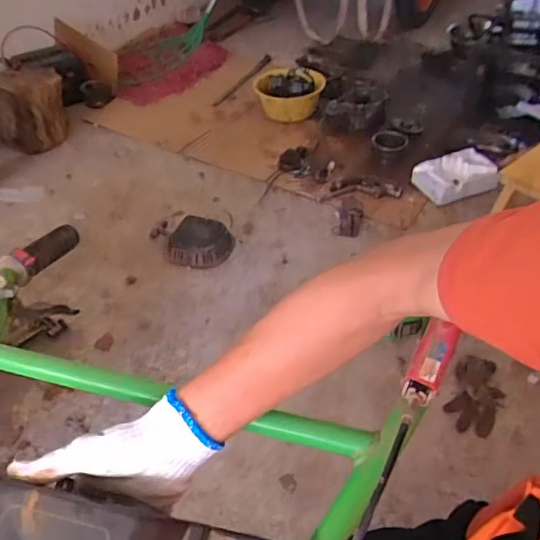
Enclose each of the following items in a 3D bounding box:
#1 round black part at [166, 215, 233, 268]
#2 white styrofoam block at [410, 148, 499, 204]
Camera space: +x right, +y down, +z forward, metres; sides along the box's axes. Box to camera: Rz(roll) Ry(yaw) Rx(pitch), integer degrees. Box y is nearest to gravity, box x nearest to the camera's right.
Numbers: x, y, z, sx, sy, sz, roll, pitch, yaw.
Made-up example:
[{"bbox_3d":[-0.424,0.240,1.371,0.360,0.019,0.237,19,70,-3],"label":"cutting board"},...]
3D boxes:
[{"bbox_3d":[-0.176,-0.077,1.460,0.156,0.055,0.156,-2,43,2],"label":"round black part"},{"bbox_3d":[0.511,-0.265,1.545,0.223,0.060,0.138,-17,45,-14],"label":"white styrofoam block"}]

